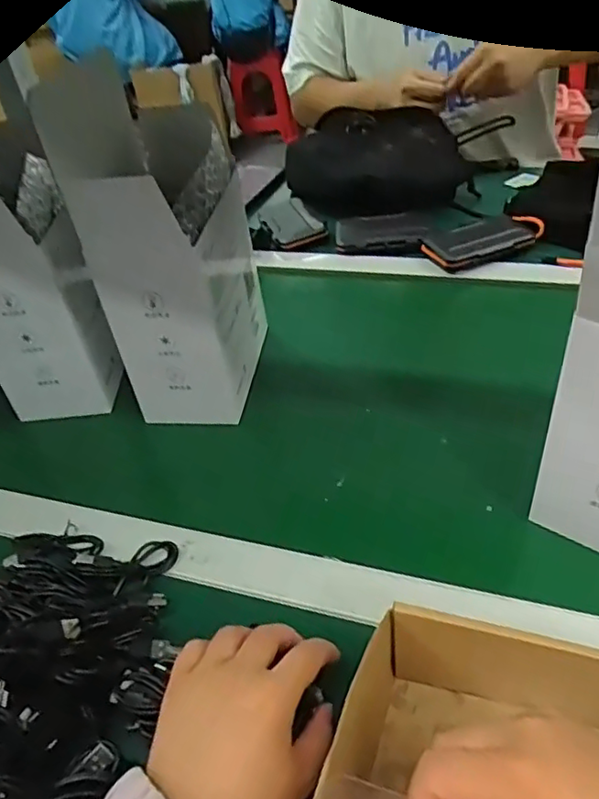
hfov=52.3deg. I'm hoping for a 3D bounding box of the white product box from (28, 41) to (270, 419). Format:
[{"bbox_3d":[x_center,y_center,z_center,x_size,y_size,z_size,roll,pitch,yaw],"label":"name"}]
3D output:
[{"bbox_3d":[-0.109,-0.131,0.531,0.096,0.279,0.157,0,41,9],"label":"white product box"}]

